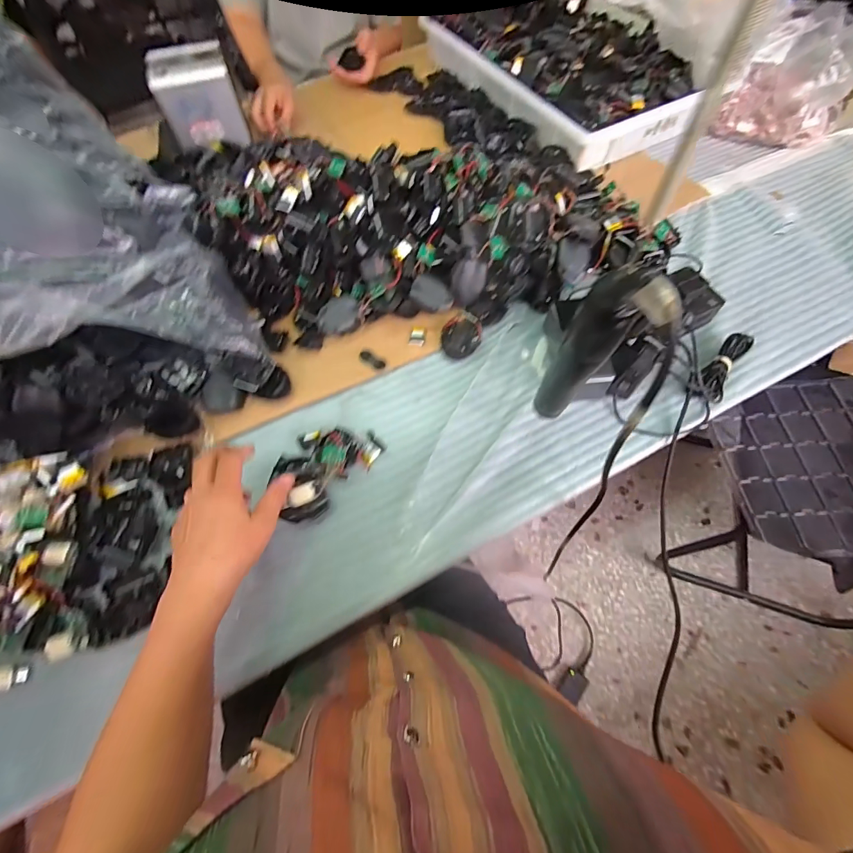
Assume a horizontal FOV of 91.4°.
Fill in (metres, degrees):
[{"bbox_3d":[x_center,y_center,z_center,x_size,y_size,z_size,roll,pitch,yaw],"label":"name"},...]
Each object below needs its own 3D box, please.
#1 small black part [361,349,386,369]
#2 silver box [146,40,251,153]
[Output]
[{"bbox_3d":[-0.073,-0.091,0.563,0.038,0.012,0.015,34,69,19],"label":"small black part"},{"bbox_3d":[-0.395,-0.571,0.731,0.121,0.107,0.139,-20,63,-7],"label":"silver box"}]

